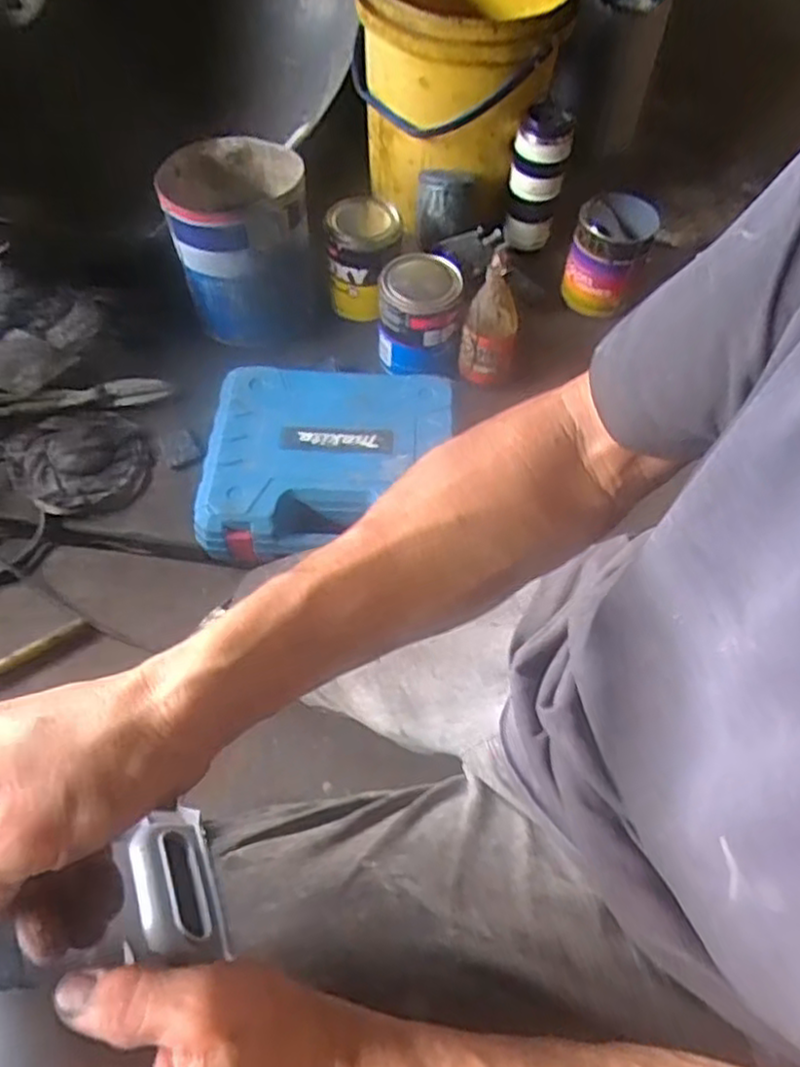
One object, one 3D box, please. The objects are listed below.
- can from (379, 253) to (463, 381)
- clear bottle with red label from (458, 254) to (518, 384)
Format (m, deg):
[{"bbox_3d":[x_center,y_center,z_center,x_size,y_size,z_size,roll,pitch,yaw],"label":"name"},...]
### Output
[{"bbox_3d":[0.024,-0.276,0.935,0.101,0.107,0.107,-1,59,-4],"label":"can"},{"bbox_3d":[0.111,-0.250,0.889,0.051,0.167,0.055,2,61,-3],"label":"clear bottle with red label"}]

